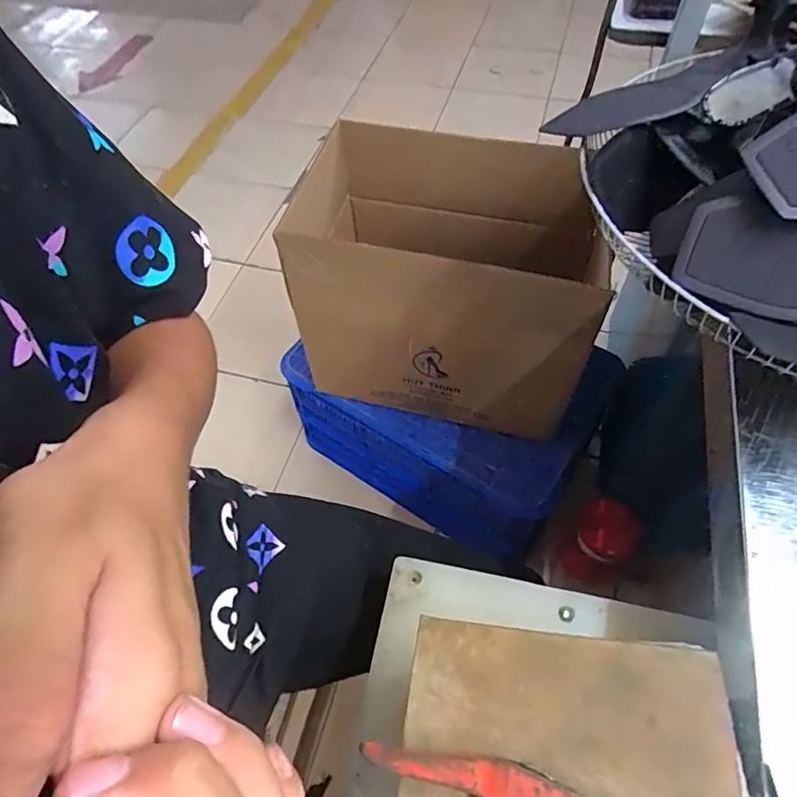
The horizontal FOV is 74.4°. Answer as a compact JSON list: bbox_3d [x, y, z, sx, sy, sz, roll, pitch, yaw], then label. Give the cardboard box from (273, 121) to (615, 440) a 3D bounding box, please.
[{"bbox_3d":[0.093,-0.179,0.871,0.451,0.351,0.309,18,59,14],"label":"cardboard box"}]

